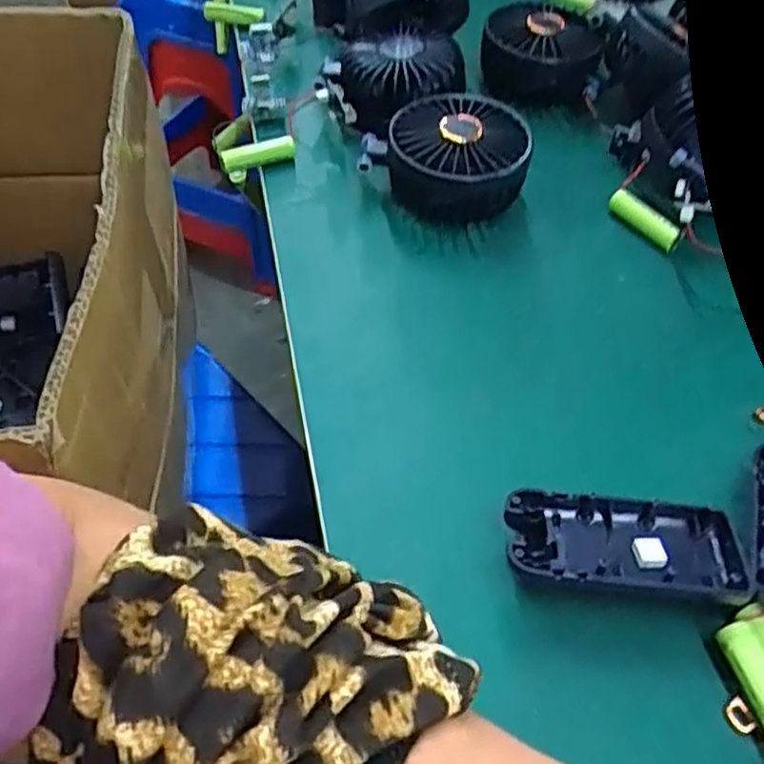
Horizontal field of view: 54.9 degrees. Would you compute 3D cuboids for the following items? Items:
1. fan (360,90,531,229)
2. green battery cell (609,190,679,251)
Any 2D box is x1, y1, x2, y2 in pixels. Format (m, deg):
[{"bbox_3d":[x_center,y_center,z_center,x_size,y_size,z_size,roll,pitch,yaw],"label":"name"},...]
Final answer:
[{"bbox_3d":[0.045,-0.143,0.465,0.097,0.042,0.082,32,58,21],"label":"fan"},{"bbox_3d":[0.162,-0.101,0.457,0.014,0.011,0.050,-25,57,-20],"label":"green battery cell"}]

